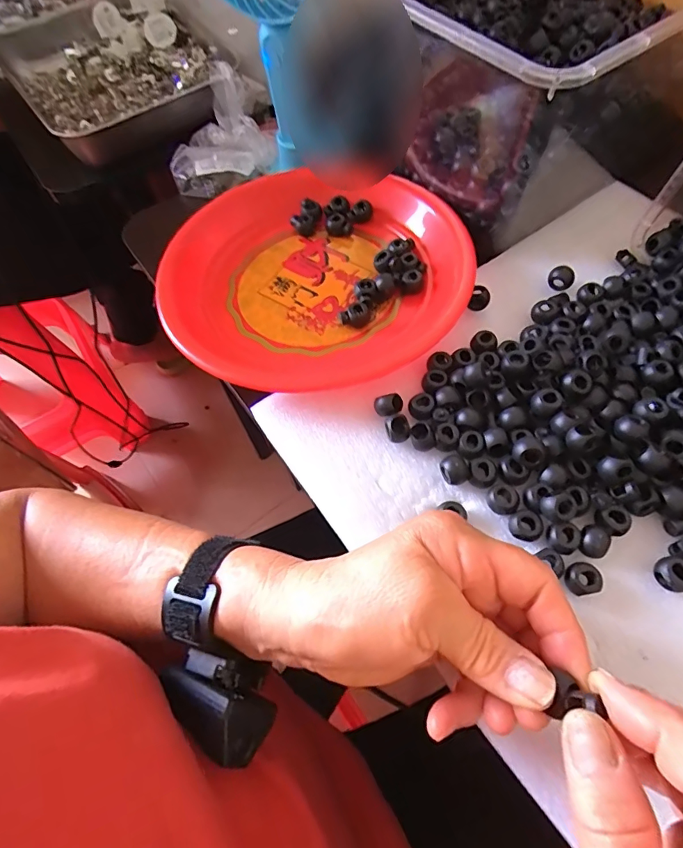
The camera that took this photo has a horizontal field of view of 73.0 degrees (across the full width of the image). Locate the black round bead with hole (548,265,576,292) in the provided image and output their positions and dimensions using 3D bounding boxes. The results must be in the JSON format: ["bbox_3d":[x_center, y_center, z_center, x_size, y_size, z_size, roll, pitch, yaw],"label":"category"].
[{"bbox_3d":[0.162,-0.107,0.340,0.018,0.014,0.012,22,66,15],"label":"black round bead with hole"}]

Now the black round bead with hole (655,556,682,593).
[{"bbox_3d":[0.175,0.079,0.242,0.015,0.012,0.017,-18,63,-5],"label":"black round bead with hole"}]

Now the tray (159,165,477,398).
[{"bbox_3d":[-0.017,-0.117,0.343,0.214,0.034,0.223,7,63,8],"label":"tray"}]

